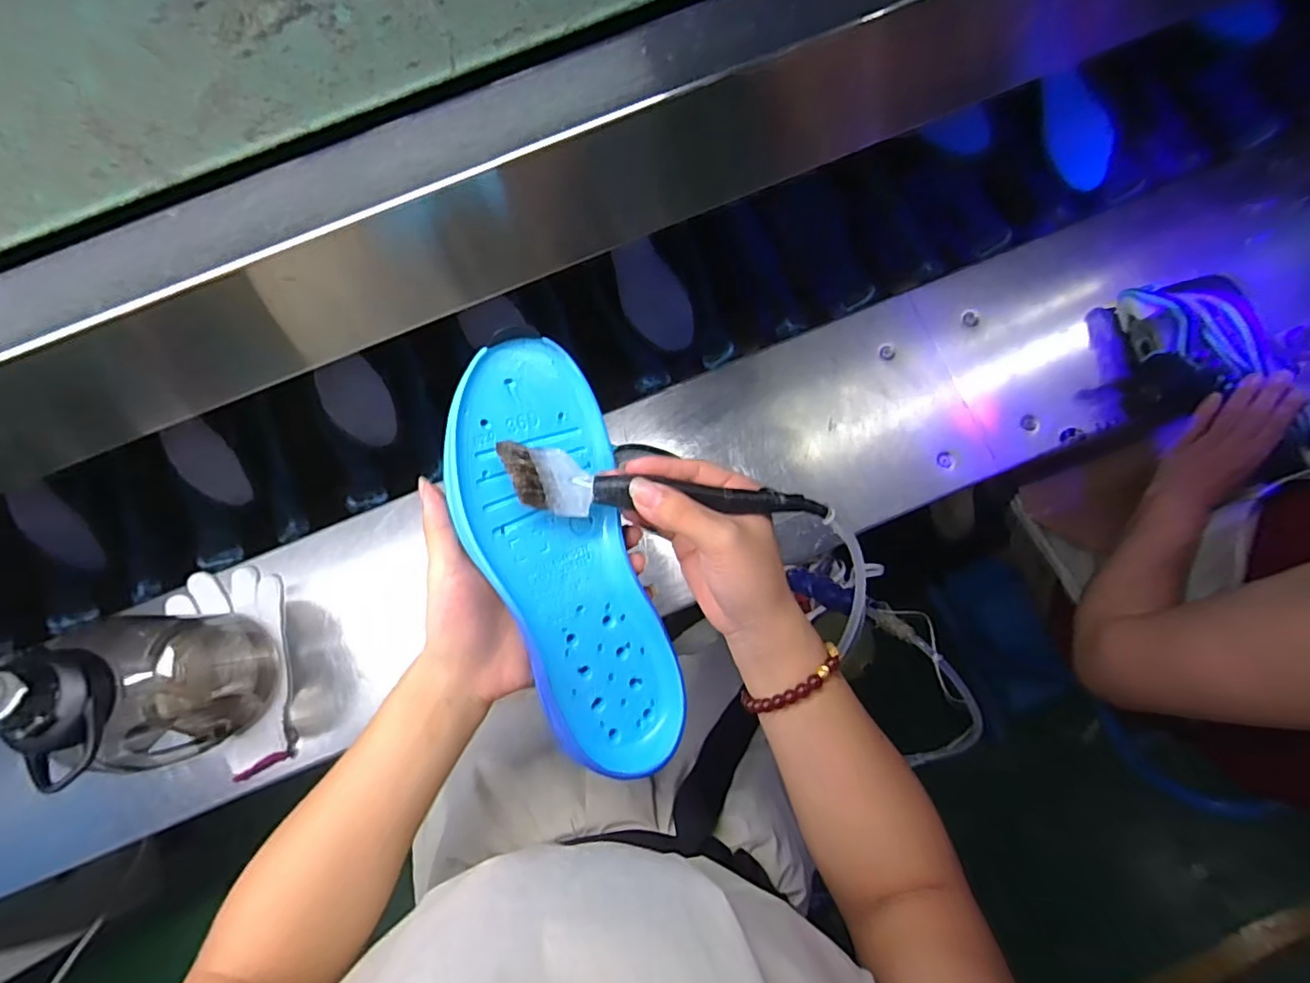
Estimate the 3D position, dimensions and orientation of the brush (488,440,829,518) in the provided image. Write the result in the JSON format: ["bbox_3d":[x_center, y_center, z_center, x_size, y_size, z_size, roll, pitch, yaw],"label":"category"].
[{"bbox_3d":[0.006,-0.001,0.317,0.173,0.023,0.032,4,80,-3],"label":"brush"}]

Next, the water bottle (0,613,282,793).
[{"bbox_3d":[-0.471,0.179,0.527,0.134,0.214,0.131,-4,80,2],"label":"water bottle"}]

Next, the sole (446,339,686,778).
[{"bbox_3d":[-0.050,0.040,0.334,0.088,0.038,0.240,-21,96,-21],"label":"sole"}]

